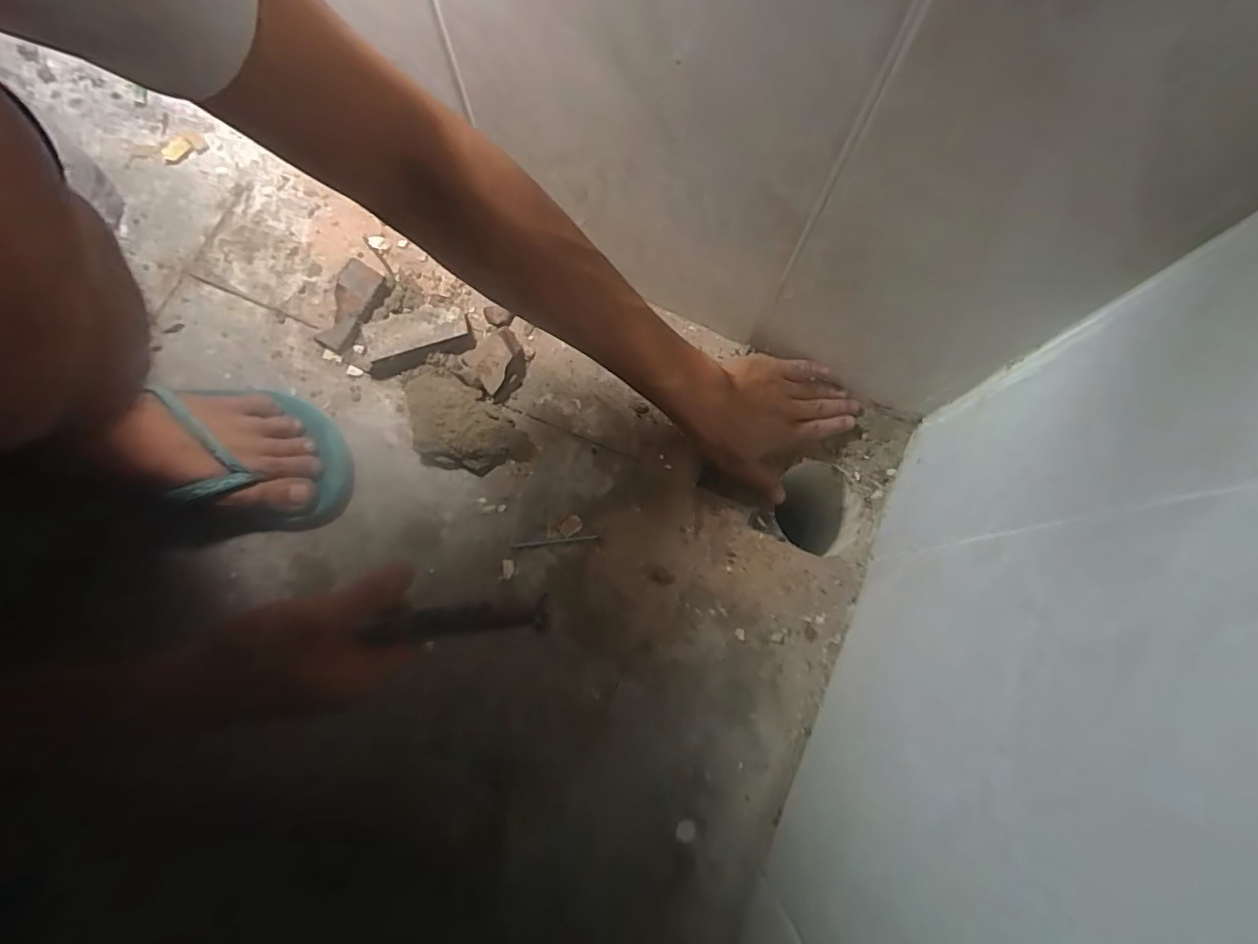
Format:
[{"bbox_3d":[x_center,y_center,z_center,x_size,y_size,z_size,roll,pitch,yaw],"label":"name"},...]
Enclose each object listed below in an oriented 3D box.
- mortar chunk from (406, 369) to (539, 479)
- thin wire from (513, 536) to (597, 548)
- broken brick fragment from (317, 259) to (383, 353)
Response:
[{"bbox_3d":[-0.144,-0.034,0.483,0.119,0.022,0.071,37,79,8],"label":"mortar chunk"},{"bbox_3d":[-0.062,0.057,0.472,0.071,0.004,0.004,-6,79,-1],"label":"thin wire"},{"bbox_3d":[-0.252,-0.148,0.507,0.033,0.019,0.080,27,78,6],"label":"broken brick fragment"}]

